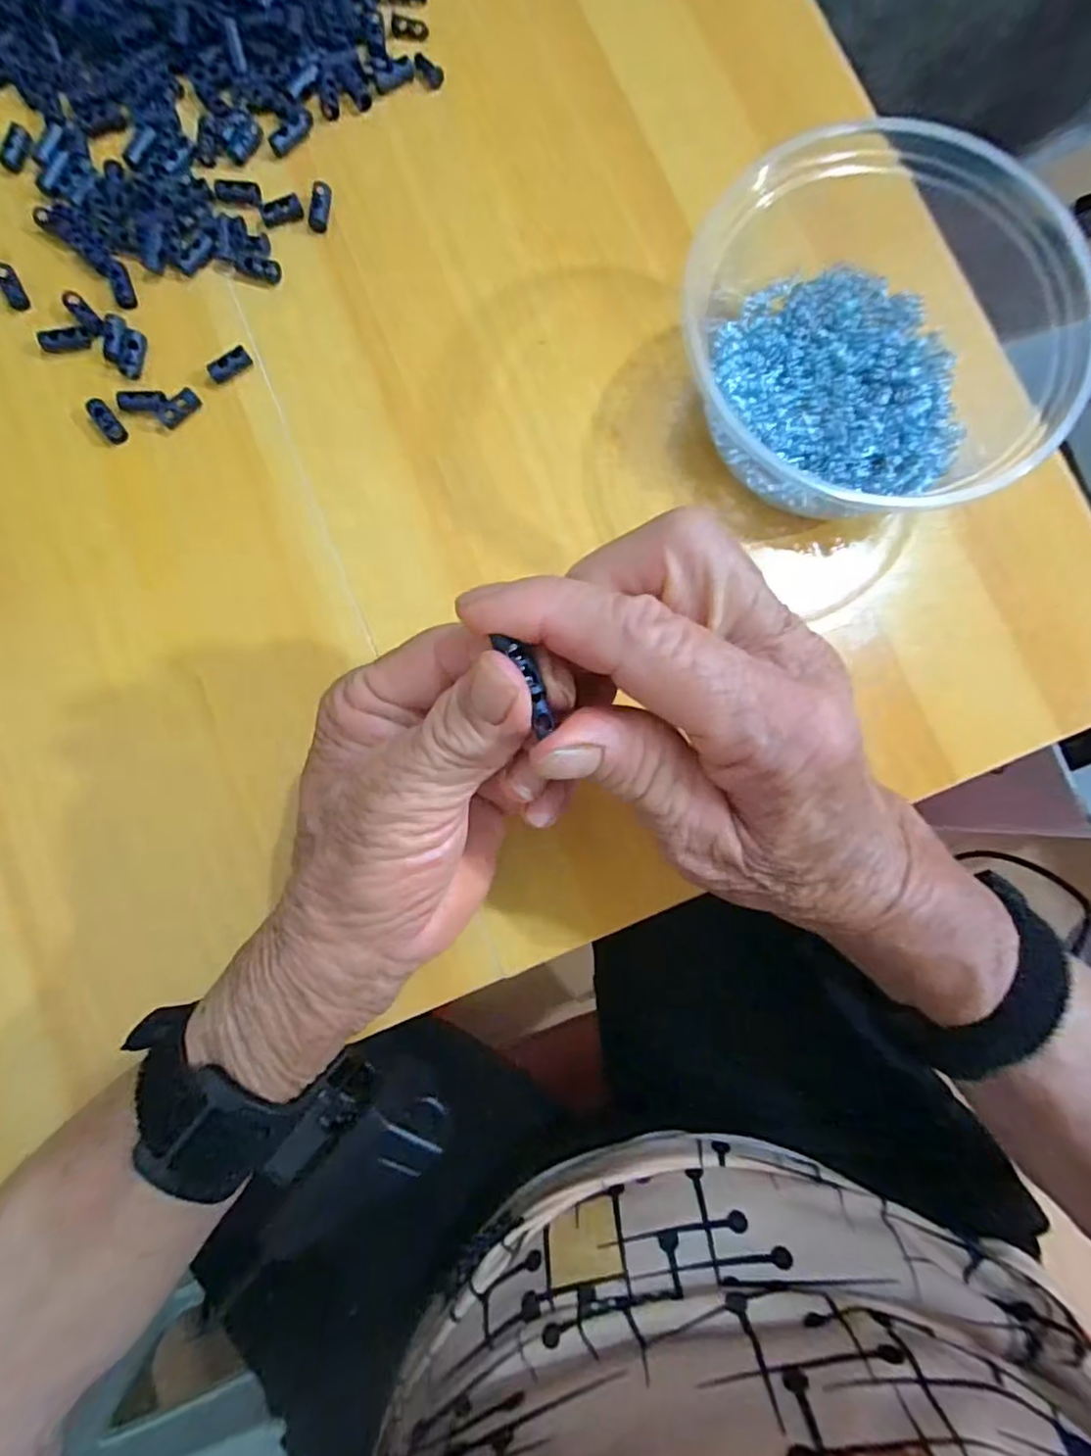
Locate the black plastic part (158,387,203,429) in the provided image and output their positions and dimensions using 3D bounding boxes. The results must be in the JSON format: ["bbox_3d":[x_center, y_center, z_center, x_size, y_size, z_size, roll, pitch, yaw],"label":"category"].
[{"bbox_3d":[-0.155,-0.136,0.266,0.018,0.004,0.009,-44,86,-5],"label":"black plastic part"}]

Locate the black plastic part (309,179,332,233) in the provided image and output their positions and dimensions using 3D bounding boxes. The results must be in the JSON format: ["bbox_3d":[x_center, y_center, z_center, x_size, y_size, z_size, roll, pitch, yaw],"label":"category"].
[{"bbox_3d":[-0.099,-0.229,0.275,0.008,0.004,0.020,4,84,0],"label":"black plastic part"}]

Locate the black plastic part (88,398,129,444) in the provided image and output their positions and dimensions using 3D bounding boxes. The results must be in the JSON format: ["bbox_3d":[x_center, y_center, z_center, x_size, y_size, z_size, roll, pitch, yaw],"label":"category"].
[{"bbox_3d":[-0.184,-0.128,0.263,0.009,0.005,0.018,-35,86,-4],"label":"black plastic part"}]

